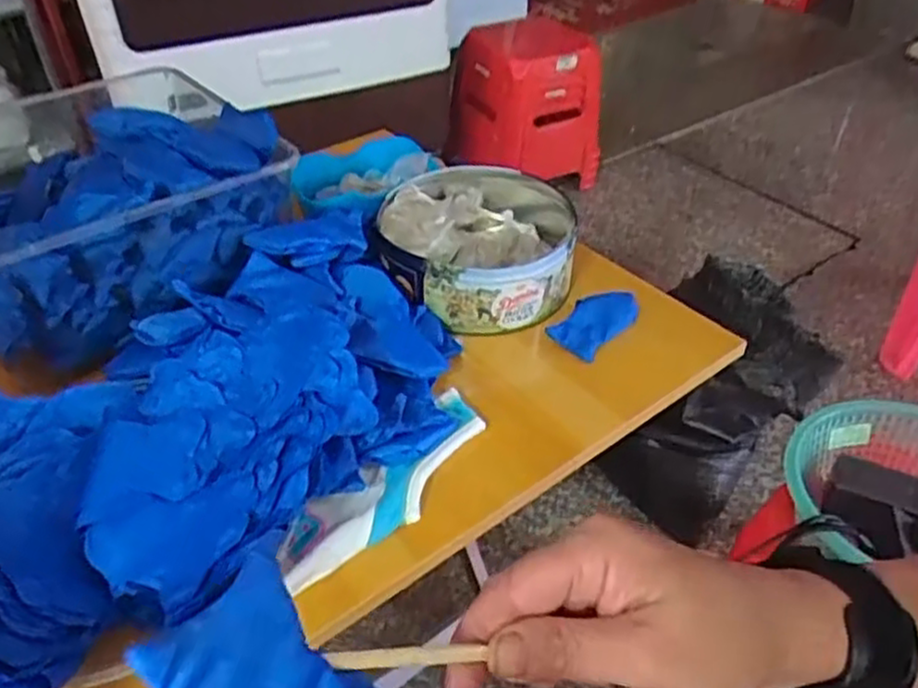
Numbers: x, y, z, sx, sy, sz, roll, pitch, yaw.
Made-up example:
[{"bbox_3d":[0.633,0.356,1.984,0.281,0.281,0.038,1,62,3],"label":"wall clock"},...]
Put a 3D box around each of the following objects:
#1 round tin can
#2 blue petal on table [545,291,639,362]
[{"bbox_3d":[0.016,-0.102,0.742,0.186,0.073,0.209,-1,40,-1],"label":"round tin can"},{"bbox_3d":[0.131,-0.024,0.689,0.051,0.009,0.095,36,58,26],"label":"blue petal on table"}]

